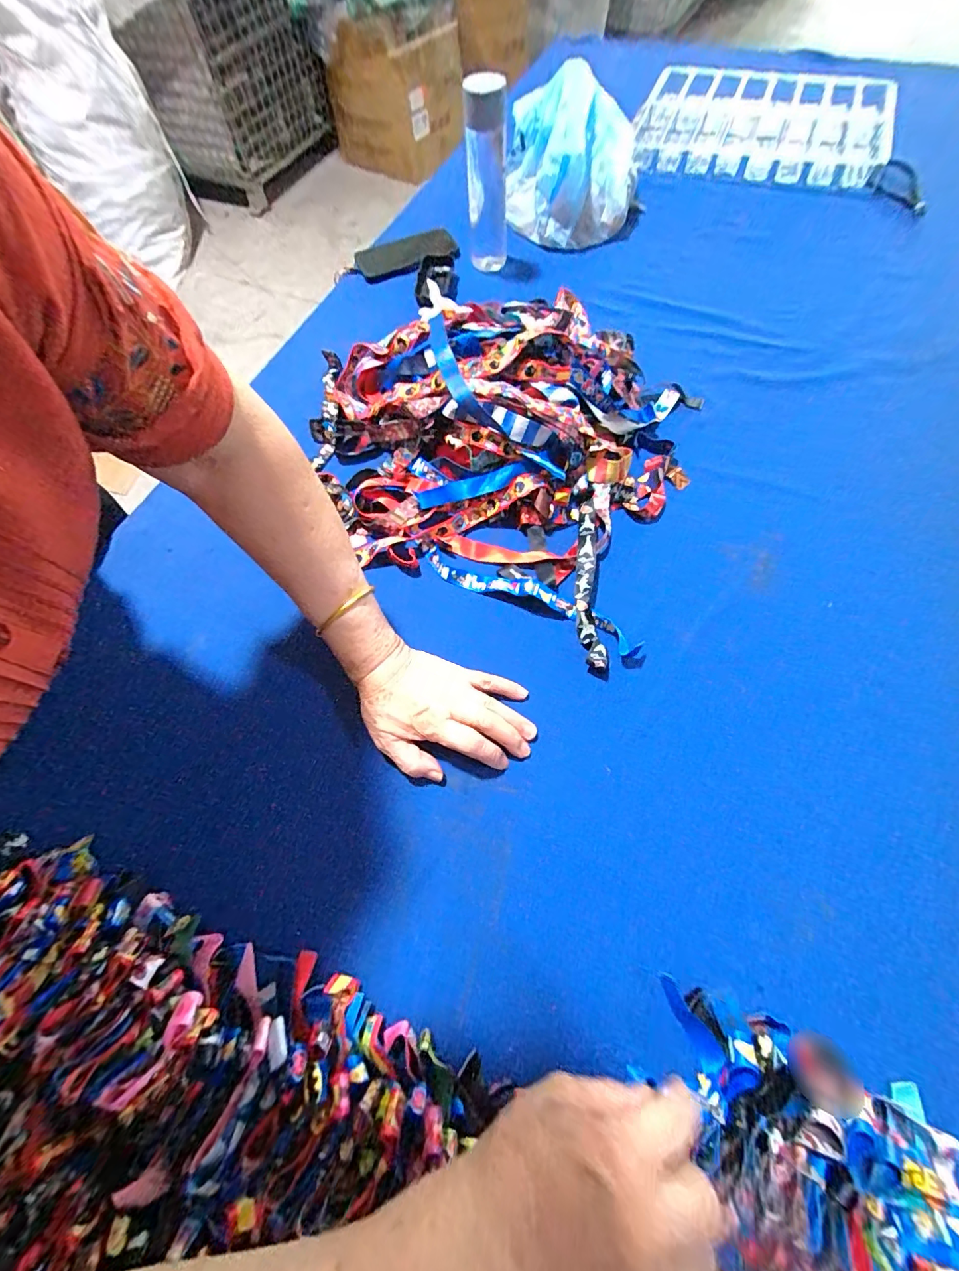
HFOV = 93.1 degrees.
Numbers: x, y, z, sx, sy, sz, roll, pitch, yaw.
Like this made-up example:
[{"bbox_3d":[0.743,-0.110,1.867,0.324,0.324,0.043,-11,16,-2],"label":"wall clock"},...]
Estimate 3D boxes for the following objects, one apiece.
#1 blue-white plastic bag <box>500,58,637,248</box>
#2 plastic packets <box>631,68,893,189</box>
[{"bbox_3d":[0.146,-0.804,0.764,0.216,0.137,0.305,1,67,4],"label":"blue-white plastic bag"},{"bbox_3d":[0.534,-0.974,0.864,0.445,0.067,0.382,18,66,12],"label":"plastic packets"}]

